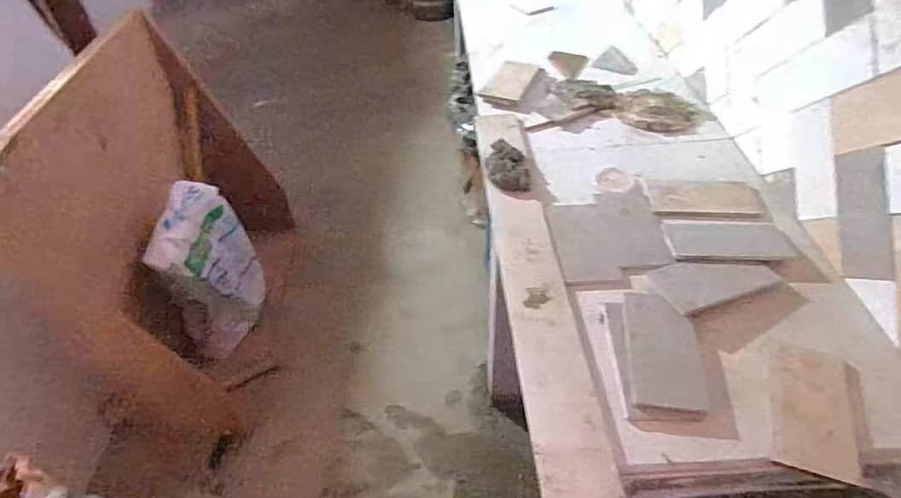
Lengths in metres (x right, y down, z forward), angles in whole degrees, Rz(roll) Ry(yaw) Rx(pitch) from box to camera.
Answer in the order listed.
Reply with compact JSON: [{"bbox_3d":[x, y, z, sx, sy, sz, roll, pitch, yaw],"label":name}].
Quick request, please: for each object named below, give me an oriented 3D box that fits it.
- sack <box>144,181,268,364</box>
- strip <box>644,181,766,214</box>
[{"bbox_3d":[-0.799,0.069,1.826,0.154,0.546,0.357,13,46,15],"label":"sack"},{"bbox_3d":[0.509,-0.108,1.074,0.214,0.019,0.108,2,44,4],"label":"strip"}]

